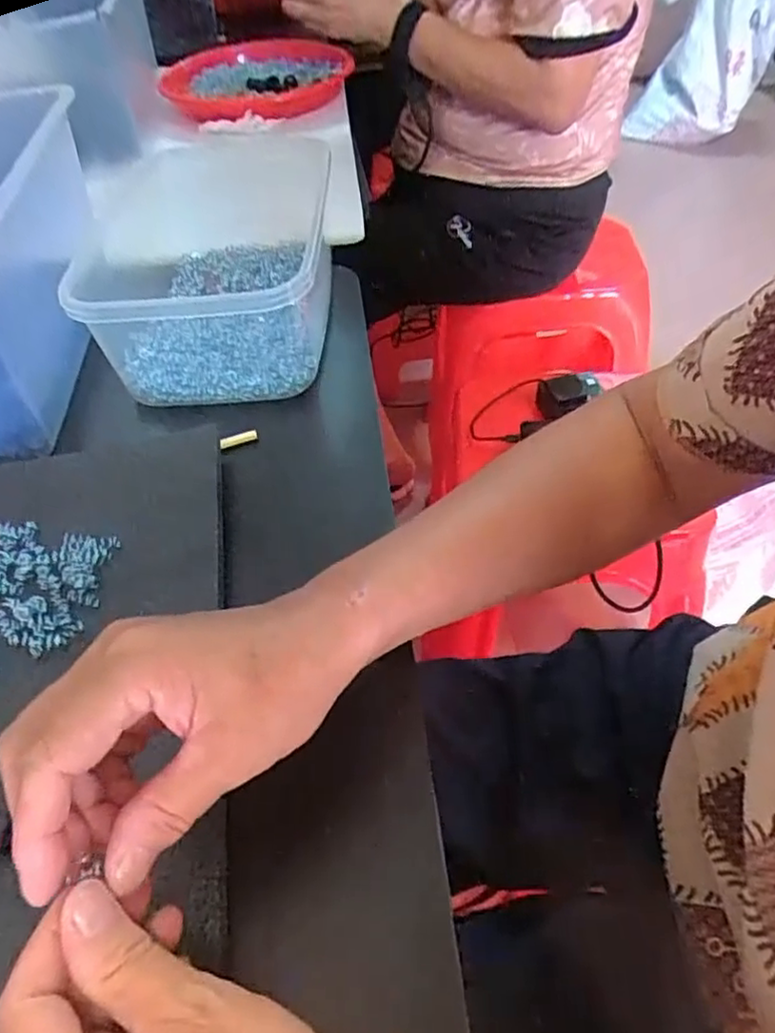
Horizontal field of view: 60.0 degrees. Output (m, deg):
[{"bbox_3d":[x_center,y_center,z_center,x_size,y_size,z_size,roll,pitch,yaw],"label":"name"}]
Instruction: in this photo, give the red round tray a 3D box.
[{"bbox_3d":[-0.164,-0.553,0.854,0.214,0.047,0.219,-3,48,3],"label":"red round tray"}]

